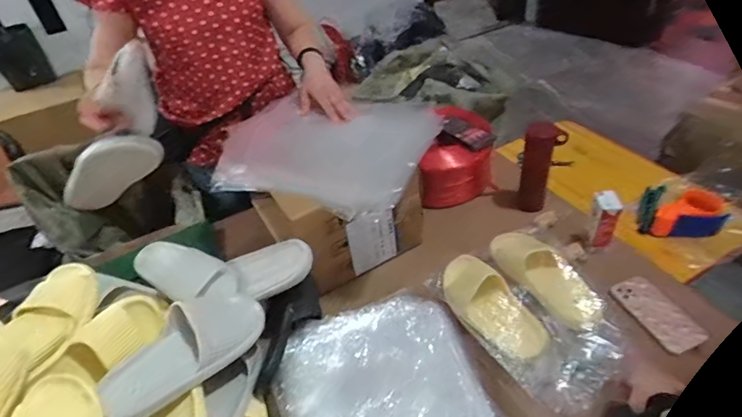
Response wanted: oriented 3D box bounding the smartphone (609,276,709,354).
[{"bbox_3d":[0.537,0.193,0.891,0.097,0.013,0.163,-16,42,-10],"label":"smartphone"}]

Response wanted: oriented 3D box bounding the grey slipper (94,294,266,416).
[{"bbox_3d":[-0.299,0.227,0.766,0.280,0.078,0.124,-31,74,-36],"label":"grey slipper"}]

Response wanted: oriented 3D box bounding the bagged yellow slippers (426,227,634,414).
[{"bbox_3d":[0.285,0.172,0.853,0.230,0.092,0.338,-27,45,-21],"label":"bagged yellow slippers"}]

